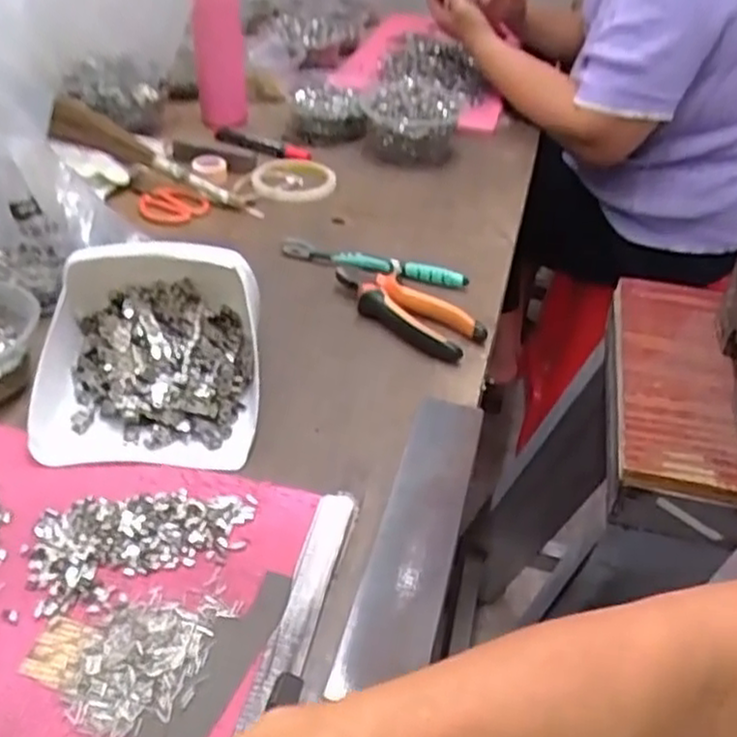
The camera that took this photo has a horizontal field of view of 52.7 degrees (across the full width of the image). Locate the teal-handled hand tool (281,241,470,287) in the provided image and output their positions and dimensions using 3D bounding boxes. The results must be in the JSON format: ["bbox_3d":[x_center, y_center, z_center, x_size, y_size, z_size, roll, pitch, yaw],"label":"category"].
[{"bbox_3d":[0.003,-0.099,0.724,0.184,0.022,0.019,14,39,11],"label":"teal-handled hand tool"}]

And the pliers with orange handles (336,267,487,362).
[{"bbox_3d":[0.034,-0.052,0.656,0.054,0.026,0.148,-25,47,-32],"label":"pliers with orange handles"}]

